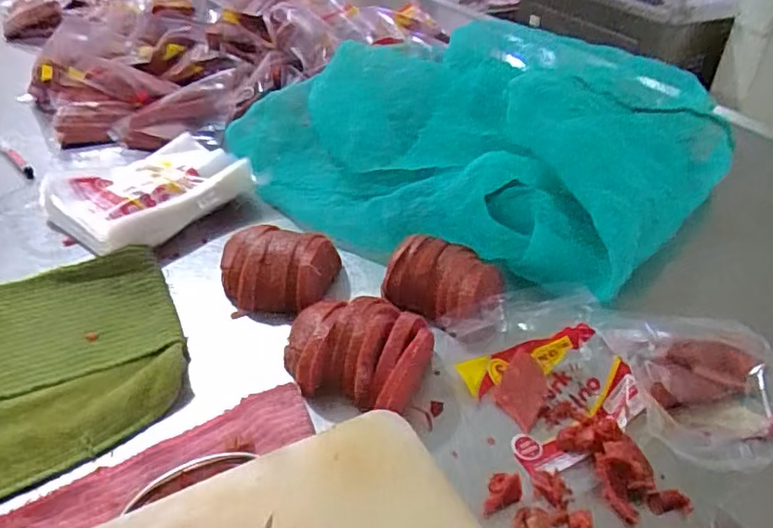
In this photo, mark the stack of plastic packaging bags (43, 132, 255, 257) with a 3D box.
[{"bbox_3d":[-0.275,-0.093,0.664,0.174,0.035,0.203,29,45,31],"label":"stack of plastic packaging bags"}]

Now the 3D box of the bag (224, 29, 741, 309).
[{"bbox_3d":[0.077,-0.157,0.686,0.540,0.113,0.353,25,44,28],"label":"bag"}]

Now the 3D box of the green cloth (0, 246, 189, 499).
[{"bbox_3d":[-0.272,0.069,0.464,0.192,0.026,0.222,-18,41,-23],"label":"green cloth"}]

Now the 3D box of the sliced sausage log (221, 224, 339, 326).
[{"bbox_3d":[-0.106,0.009,0.550,0.100,0.066,0.094,3,38,7],"label":"sliced sausage log"}]

